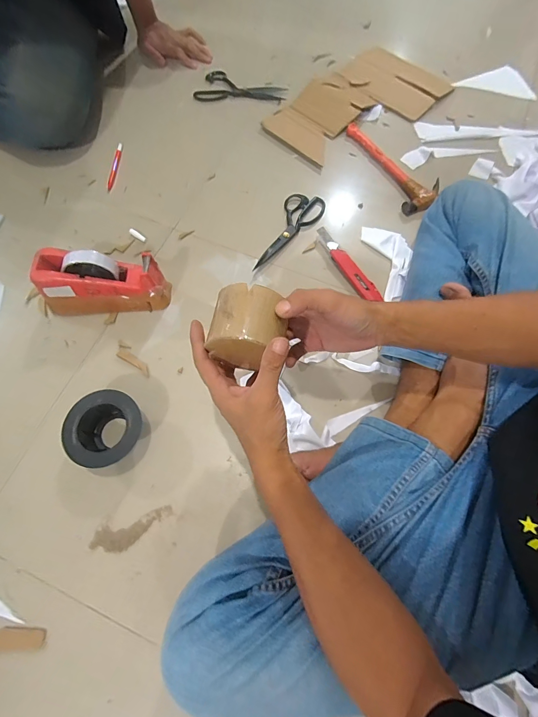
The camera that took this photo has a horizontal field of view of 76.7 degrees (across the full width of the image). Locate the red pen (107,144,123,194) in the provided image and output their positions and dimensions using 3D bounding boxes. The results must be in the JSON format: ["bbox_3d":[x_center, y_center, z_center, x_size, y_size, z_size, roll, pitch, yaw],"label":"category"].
[{"bbox_3d":[-0.334,-0.416,0.736,0.014,0.011,0.126,2,68,1],"label":"red pen"}]

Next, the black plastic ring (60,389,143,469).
[{"bbox_3d":[-0.239,0.105,0.506,0.103,0.058,0.104,0,68,0],"label":"black plastic ring"}]

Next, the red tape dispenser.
[{"bbox_3d":[-0.273,-0.125,0.564,0.187,0.111,0.070,1,68,1],"label":"red tape dispenser"}]

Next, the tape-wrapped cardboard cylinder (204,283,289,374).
[{"bbox_3d":[-0.023,-0.031,0.377,0.072,0.074,0.073,12,69,5],"label":"tape-wrapped cardboard cylinder"}]

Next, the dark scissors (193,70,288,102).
[{"bbox_3d":[-0.070,-0.660,0.838,0.215,0.010,0.104,19,69,8],"label":"dark scissors"}]

